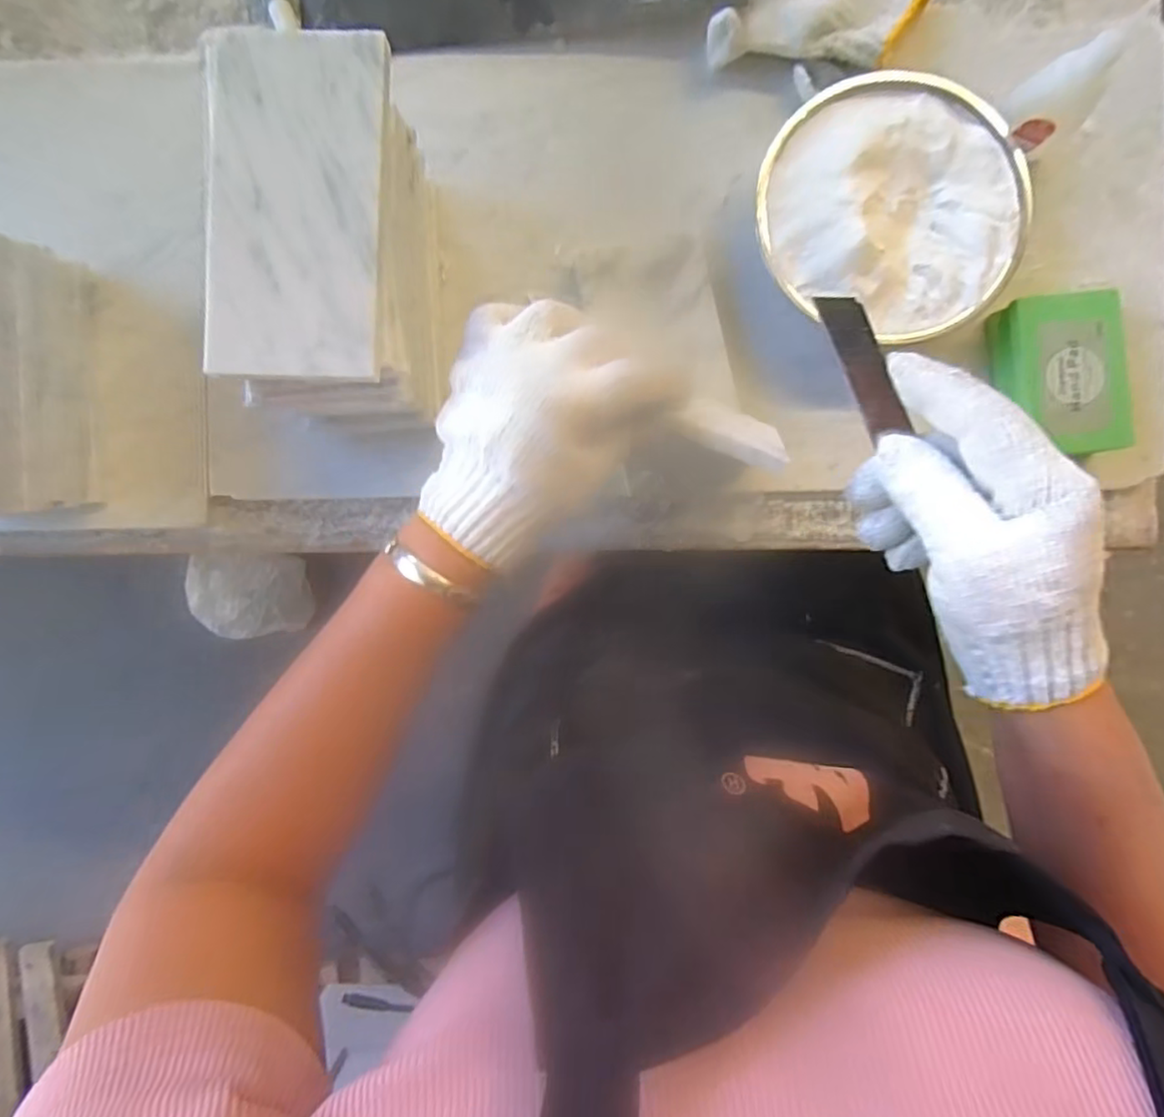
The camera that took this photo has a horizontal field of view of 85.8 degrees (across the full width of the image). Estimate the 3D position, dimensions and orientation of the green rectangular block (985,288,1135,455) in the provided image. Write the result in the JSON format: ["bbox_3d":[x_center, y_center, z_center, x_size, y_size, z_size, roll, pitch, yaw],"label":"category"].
[{"bbox_3d":[0.278,-0.104,0.368,0.061,0.034,0.092,-8,89,1],"label":"green rectangular block"}]

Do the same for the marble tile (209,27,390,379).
[{"bbox_3d":[-0.128,-0.154,0.279,0.077,0.012,0.145,1,89,1],"label":"marble tile"}]

